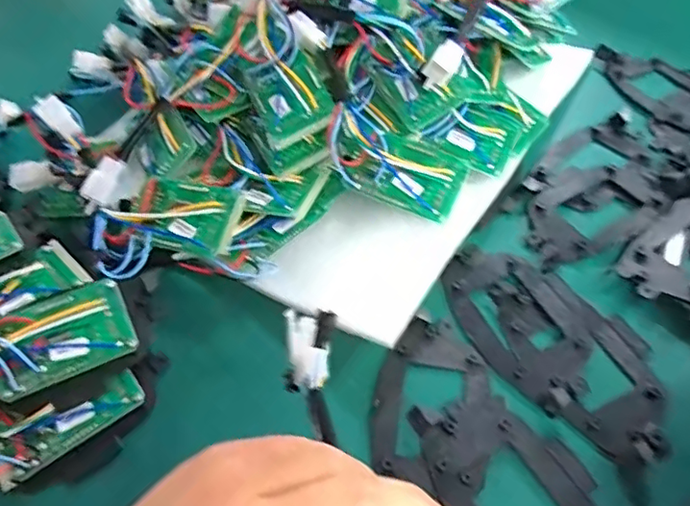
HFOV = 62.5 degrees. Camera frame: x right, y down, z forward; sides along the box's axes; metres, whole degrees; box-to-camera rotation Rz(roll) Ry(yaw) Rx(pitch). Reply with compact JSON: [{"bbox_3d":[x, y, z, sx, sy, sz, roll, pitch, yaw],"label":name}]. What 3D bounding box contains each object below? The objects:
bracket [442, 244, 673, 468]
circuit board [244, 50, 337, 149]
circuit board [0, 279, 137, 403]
[{"bbox_3d":[0.123,0.050,0.336,0.077,0.010,0.153,-34,56,-21],"label":"bracket"},{"bbox_3d":[-0.038,-0.107,0.395,0.049,0.013,0.060,-23,73,0],"label":"circuit board"},{"bbox_3d":[-0.165,0.047,0.329,0.074,0.009,0.051,-22,68,-18],"label":"circuit board"}]

